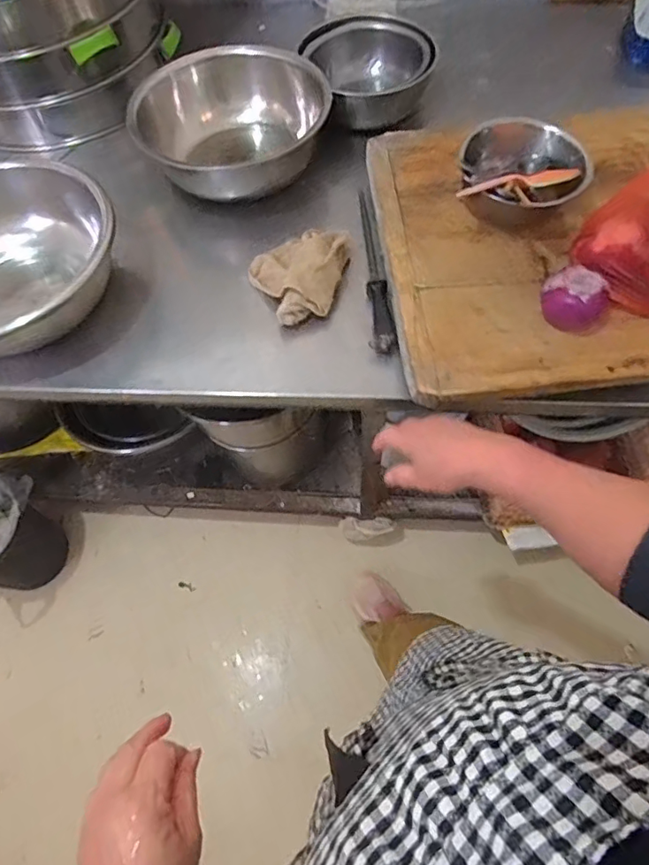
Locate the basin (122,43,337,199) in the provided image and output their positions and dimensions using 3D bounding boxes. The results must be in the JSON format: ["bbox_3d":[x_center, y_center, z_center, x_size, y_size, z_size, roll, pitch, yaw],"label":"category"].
[{"bbox_3d":[-0.183,-0.599,0.994,0.313,0.142,0.313,-1,63,3],"label":"basin"}]

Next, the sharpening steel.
[{"bbox_3d":[0.084,-0.300,0.889,0.041,0.041,0.397,-5,63,1],"label":"sharpening steel"}]

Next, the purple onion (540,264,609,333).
[{"bbox_3d":[0.349,-0.186,0.711,0.085,0.068,0.073,39,72,20],"label":"purple onion"}]

